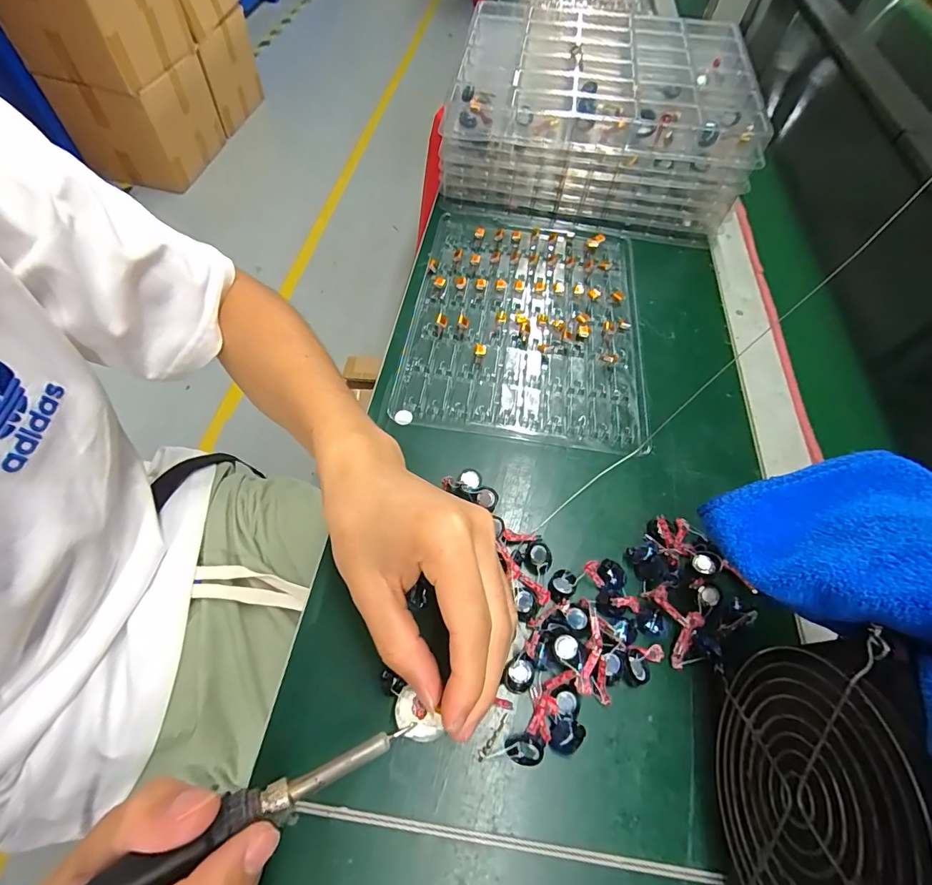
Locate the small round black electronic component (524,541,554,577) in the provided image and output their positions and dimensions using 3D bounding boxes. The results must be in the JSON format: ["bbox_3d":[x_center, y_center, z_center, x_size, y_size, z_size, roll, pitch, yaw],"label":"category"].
[{"bbox_3d":[0.046,0.074,0.278,0.017,0.007,0.020,33,63,14],"label":"small round black electronic component"}]

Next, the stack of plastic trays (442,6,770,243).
[{"bbox_3d":[0.132,-0.356,0.479,0.293,0.107,0.234,7,59,0],"label":"stack of plastic trays"}]

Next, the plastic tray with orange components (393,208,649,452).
[{"bbox_3d":[0.055,-0.112,0.388,0.197,0.012,0.256,9,59,1],"label":"plastic tray with orange components"}]

